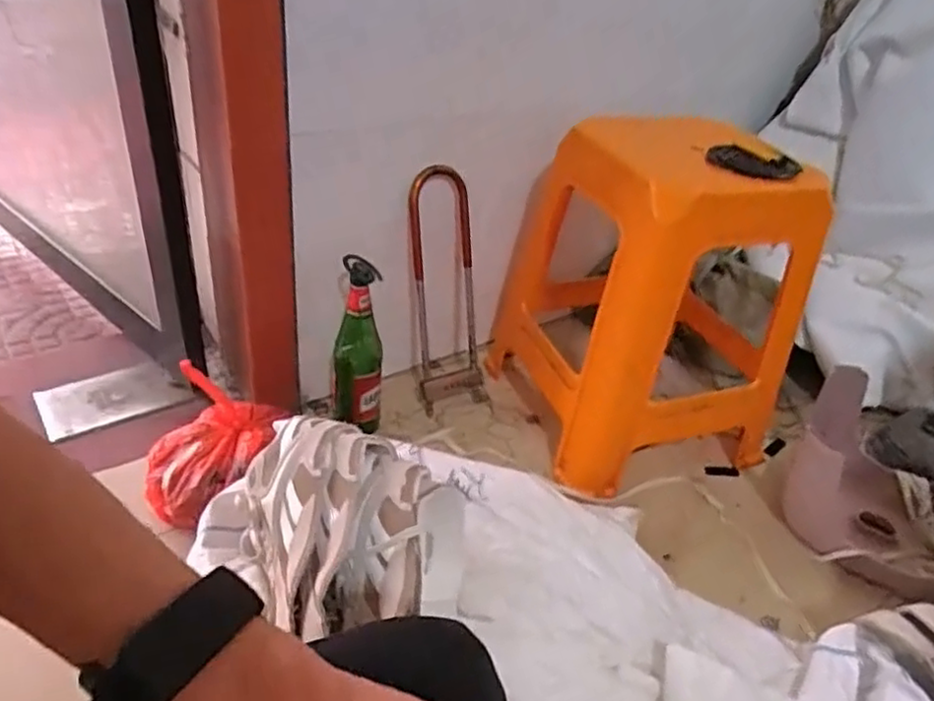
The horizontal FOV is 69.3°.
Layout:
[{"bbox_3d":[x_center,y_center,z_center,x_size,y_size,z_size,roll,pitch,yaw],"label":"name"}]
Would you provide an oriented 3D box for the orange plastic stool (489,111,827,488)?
[{"bbox_3d":[0.265,-0.108,1.087,0.349,0.459,0.432,-9,38,-22],"label":"orange plastic stool"}]

